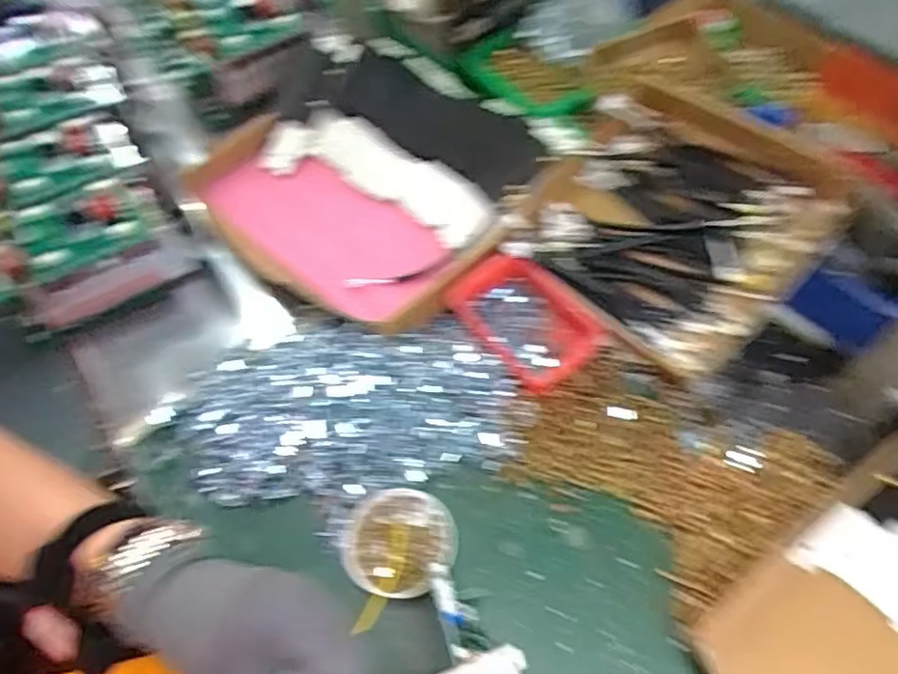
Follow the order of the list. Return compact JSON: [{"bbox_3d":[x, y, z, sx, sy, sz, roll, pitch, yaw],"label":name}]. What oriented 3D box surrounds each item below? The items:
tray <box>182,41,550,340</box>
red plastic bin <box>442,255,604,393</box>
[{"bbox_3d":[-0.102,-0.242,0.877,0.440,0.097,0.501,-41,64,-19],"label":"tray"},{"bbox_3d":[0.086,-0.021,0.687,0.102,0.060,0.160,-37,63,-18],"label":"red plastic bin"}]

